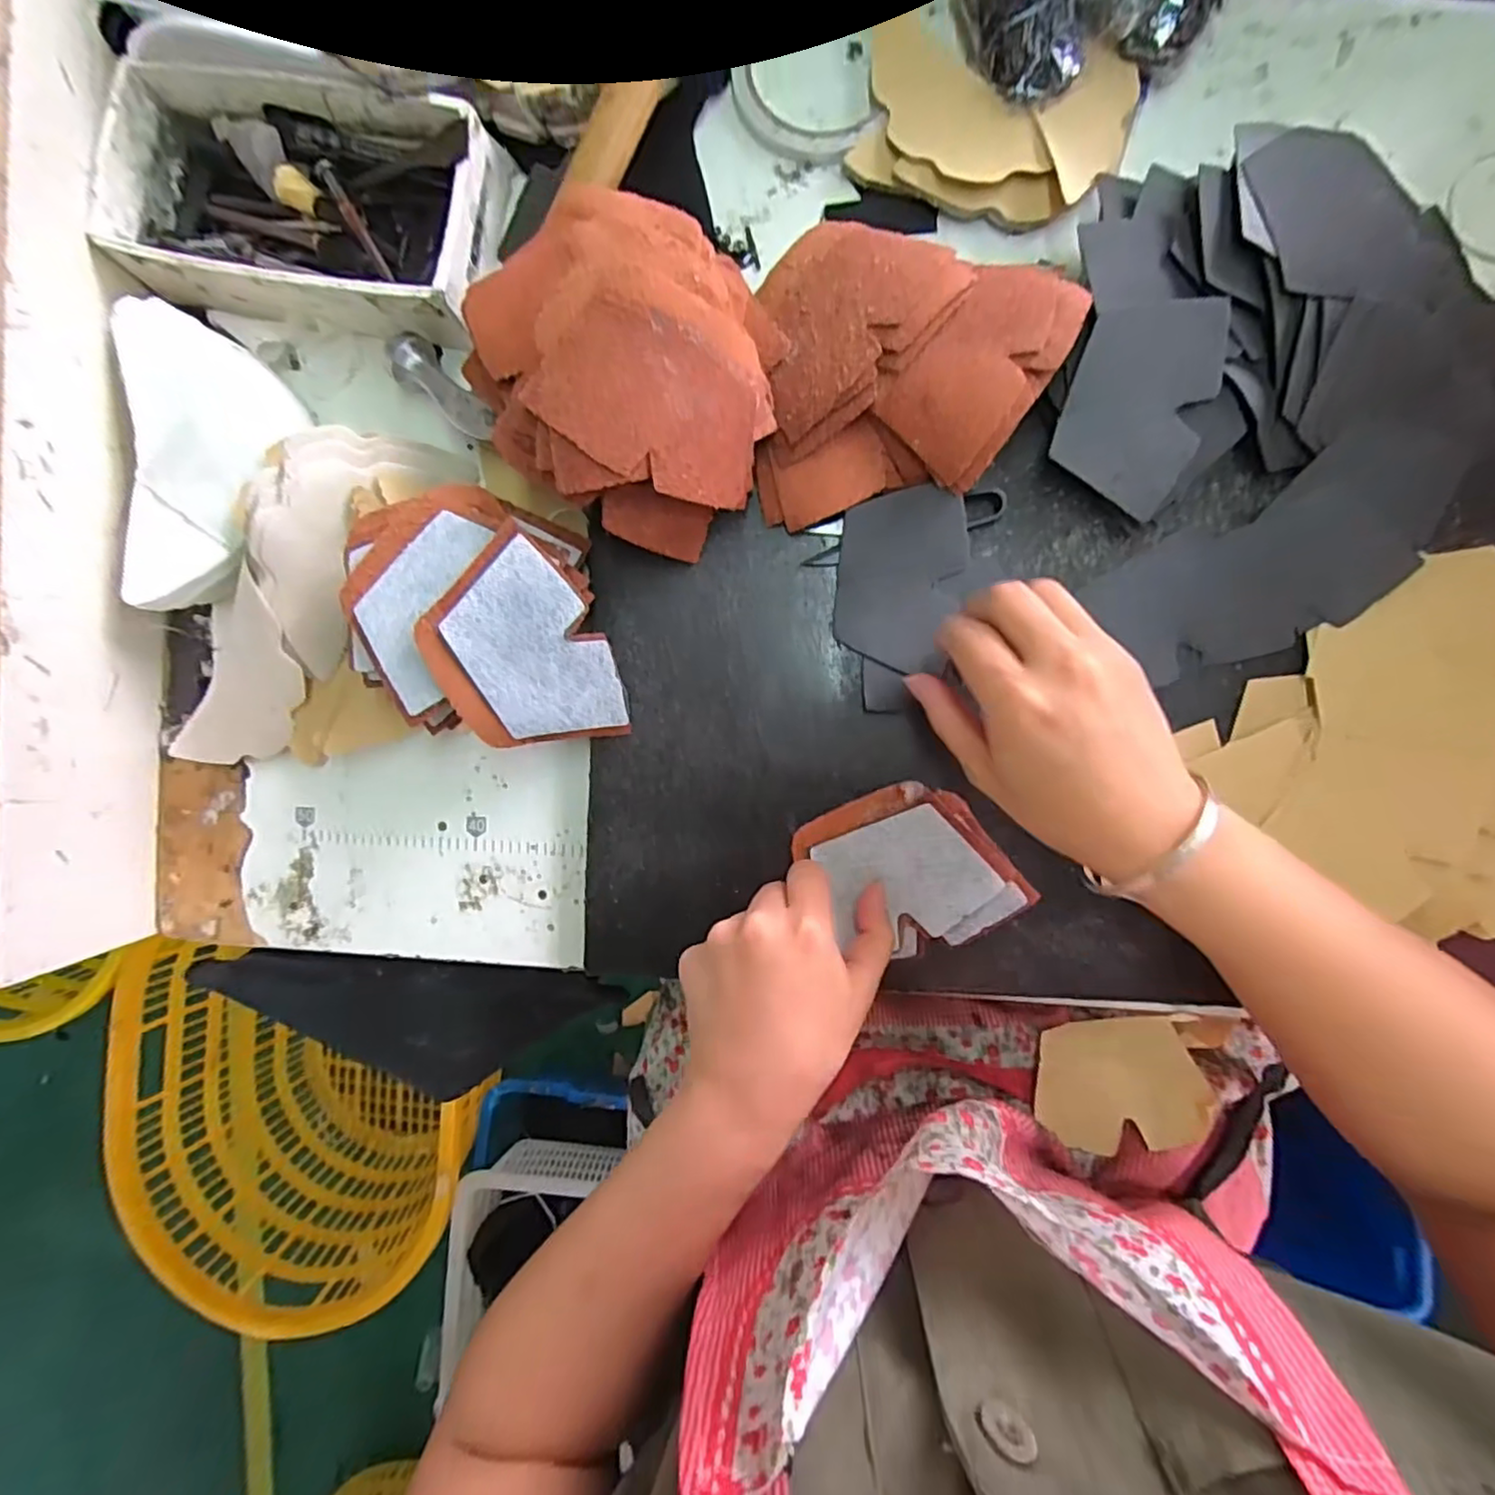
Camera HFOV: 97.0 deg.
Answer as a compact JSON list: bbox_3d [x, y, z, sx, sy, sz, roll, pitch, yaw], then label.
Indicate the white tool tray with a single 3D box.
[{"bbox_3d":[-0.225,-0.280,0.343,0.185,0.047,0.106,10,92,4],"label":"white tool tray"}]

